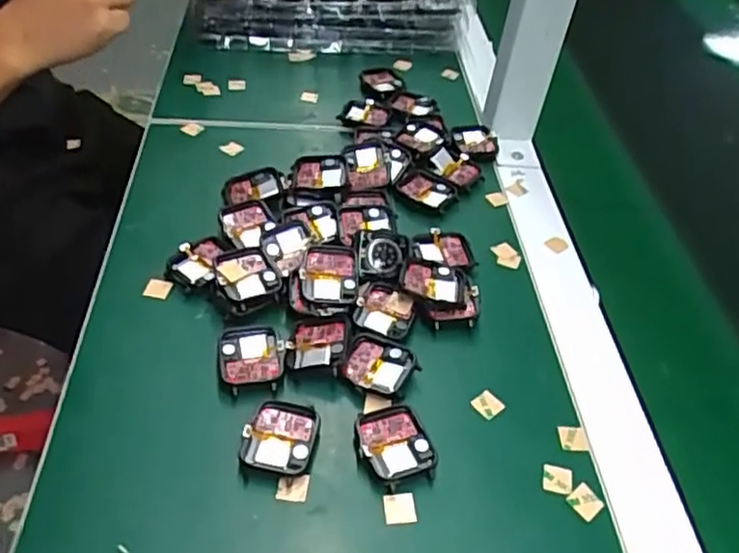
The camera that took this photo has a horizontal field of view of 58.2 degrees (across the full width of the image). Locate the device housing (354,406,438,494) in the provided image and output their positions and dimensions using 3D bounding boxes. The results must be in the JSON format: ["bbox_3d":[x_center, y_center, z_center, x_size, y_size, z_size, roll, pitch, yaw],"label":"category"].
[{"bbox_3d":[0.014,0.093,0.364,0.040,0.011,0.046,-6,46,-13],"label":"device housing"}]

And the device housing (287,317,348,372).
[{"bbox_3d":[-0.031,0.040,0.404,0.034,0.009,0.041,6,44,-2],"label":"device housing"}]

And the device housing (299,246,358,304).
[{"bbox_3d":[-0.027,-0.001,0.443,0.038,0.011,0.044,2,61,-12],"label":"device housing"}]

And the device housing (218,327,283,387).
[{"bbox_3d":[-0.072,0.049,0.399,0.036,0.006,0.042,-4,46,-12],"label":"device housing"}]

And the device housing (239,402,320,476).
[{"bbox_3d":[-0.048,0.088,0.361,0.037,0.011,0.040,10,44,3],"label":"device housing"}]

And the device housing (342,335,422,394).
[{"bbox_3d":[0.007,0.052,0.399,0.041,0.009,0.036,23,46,15],"label":"device housing"}]

